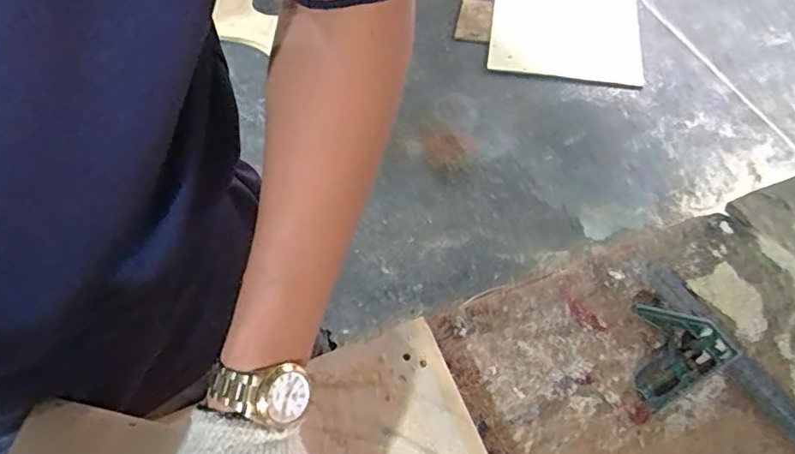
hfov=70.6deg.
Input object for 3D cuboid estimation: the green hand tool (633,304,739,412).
[{"bbox_3d":[0.238,0.105,0.499,0.097,0.014,0.078,-26,58,-15],"label":"green hand tool"}]

